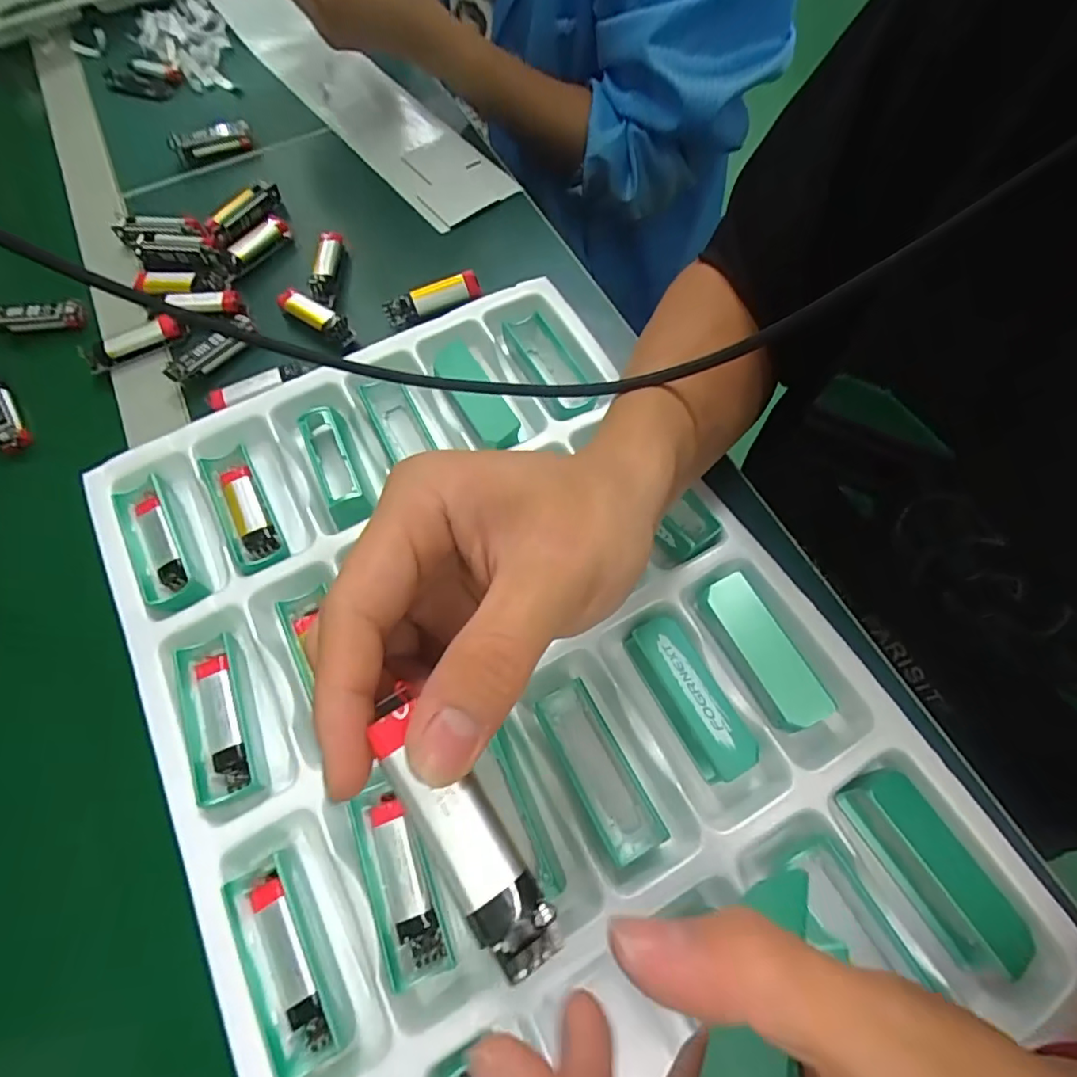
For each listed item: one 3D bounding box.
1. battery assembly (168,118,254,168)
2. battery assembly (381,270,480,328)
[{"bbox_3d":[-0.276,-0.334,0.482,0.064,0.027,0.013,-18,67,-5],"label":"battery assembly"},{"bbox_3d":[-0.076,-0.172,0.405,0.069,0.022,0.012,-17,66,-6],"label":"battery assembly"}]

